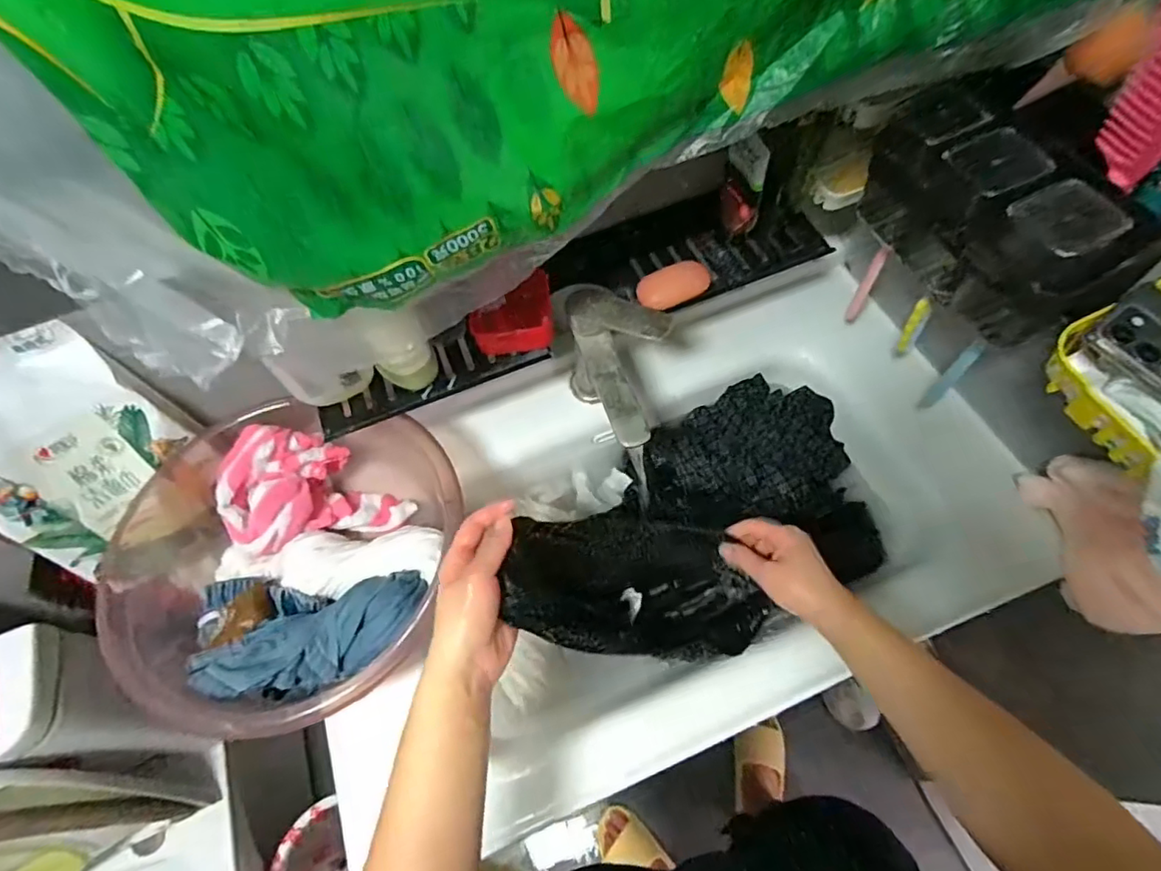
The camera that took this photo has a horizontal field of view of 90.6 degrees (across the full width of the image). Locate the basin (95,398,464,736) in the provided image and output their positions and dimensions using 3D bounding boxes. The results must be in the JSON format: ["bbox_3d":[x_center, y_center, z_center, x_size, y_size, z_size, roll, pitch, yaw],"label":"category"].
[{"bbox_3d":[-0.309,0.121,0.620,0.314,0.137,0.303,-2,62,3],"label":"basin"}]

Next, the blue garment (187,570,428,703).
[{"bbox_3d":[-0.279,0.193,0.569,0.238,0.062,0.120,-2,62,3],"label":"blue garment"}]

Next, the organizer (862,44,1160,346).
[{"bbox_3d":[0.374,-0.206,0.495,0.129,0.154,0.221,-21,62,-7],"label":"organizer"}]

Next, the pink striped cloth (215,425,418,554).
[{"bbox_3d":[-0.306,0.080,0.647,0.160,0.115,0.140,25,66,16],"label":"pink striped cloth"}]

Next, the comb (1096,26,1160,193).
[{"bbox_3d":[0.378,-0.218,0.381,0.007,0.130,0.050,-27,64,11],"label":"comb"}]

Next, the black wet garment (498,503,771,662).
[{"bbox_3d":[0.047,0.125,0.511,0.080,0.264,0.128,-33,53,38],"label":"black wet garment"}]

